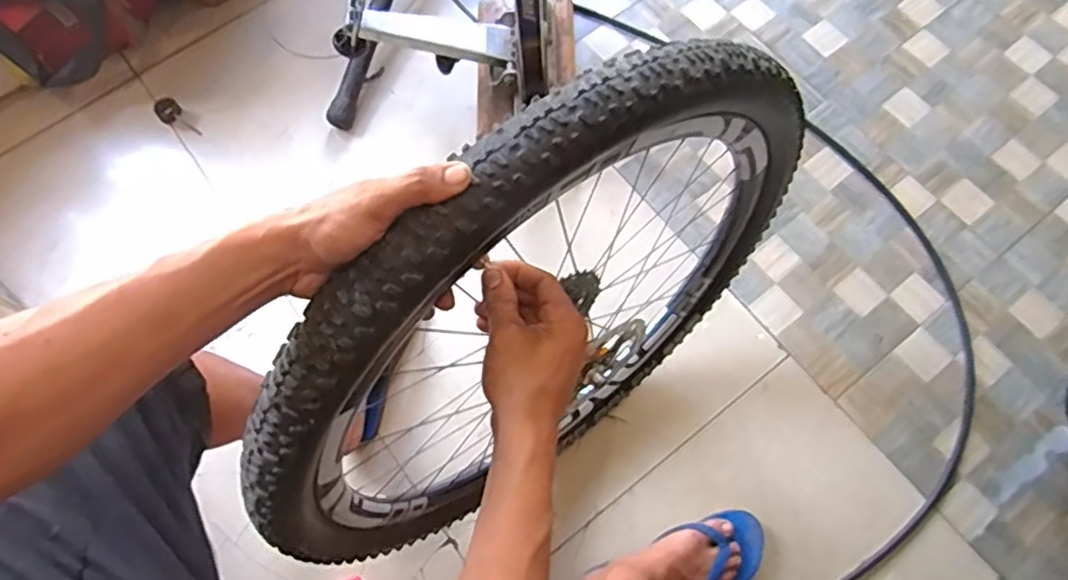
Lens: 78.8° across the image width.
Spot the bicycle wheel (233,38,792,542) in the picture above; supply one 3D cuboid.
[{"bbox_3d":[0.031,0.048,0.693,0.631,0.623,0.125,-38,74,-10],"label":"bicycle wheel"}]

